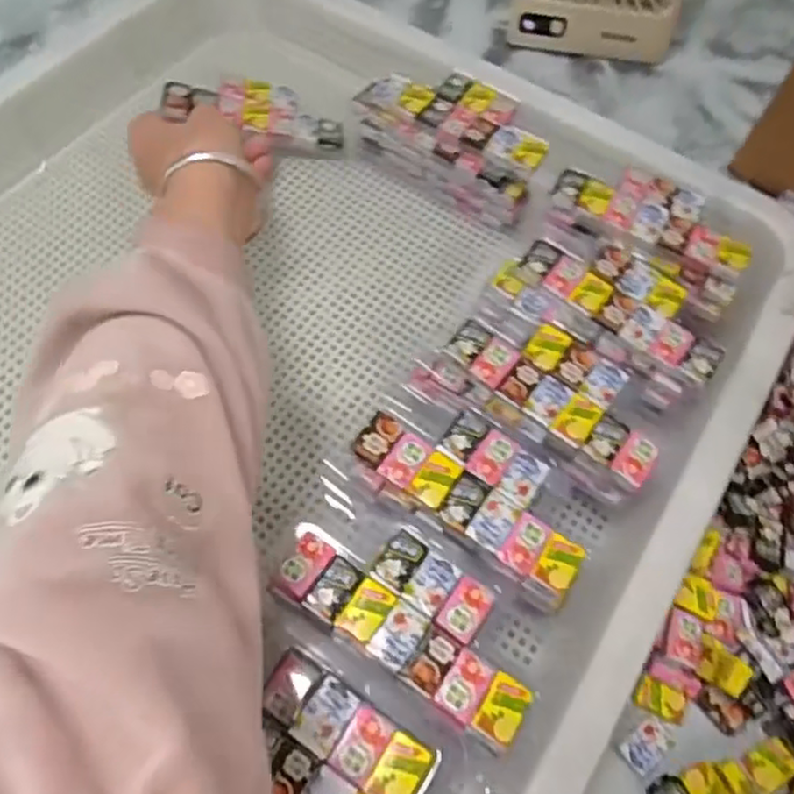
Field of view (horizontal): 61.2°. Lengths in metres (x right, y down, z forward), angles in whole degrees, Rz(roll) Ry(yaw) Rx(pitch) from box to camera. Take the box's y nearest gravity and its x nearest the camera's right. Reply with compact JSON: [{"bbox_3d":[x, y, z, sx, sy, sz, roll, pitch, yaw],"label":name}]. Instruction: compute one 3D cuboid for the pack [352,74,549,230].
[{"bbox_3d":[0.039,-0.172,0.452,0.129,0.052,0.067,34,66,13],"label":"pack"}]

